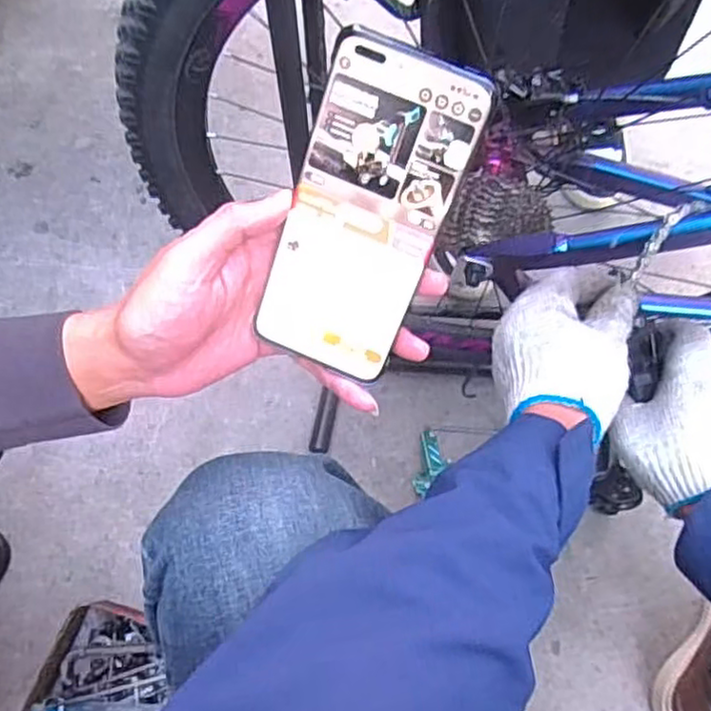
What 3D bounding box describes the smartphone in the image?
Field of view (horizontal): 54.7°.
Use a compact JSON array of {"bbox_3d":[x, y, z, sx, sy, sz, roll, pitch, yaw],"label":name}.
[{"bbox_3d":[0.005,-0.065,0.333,0.072,0.161,0.004,21,29,3],"label":"smartphone"}]

